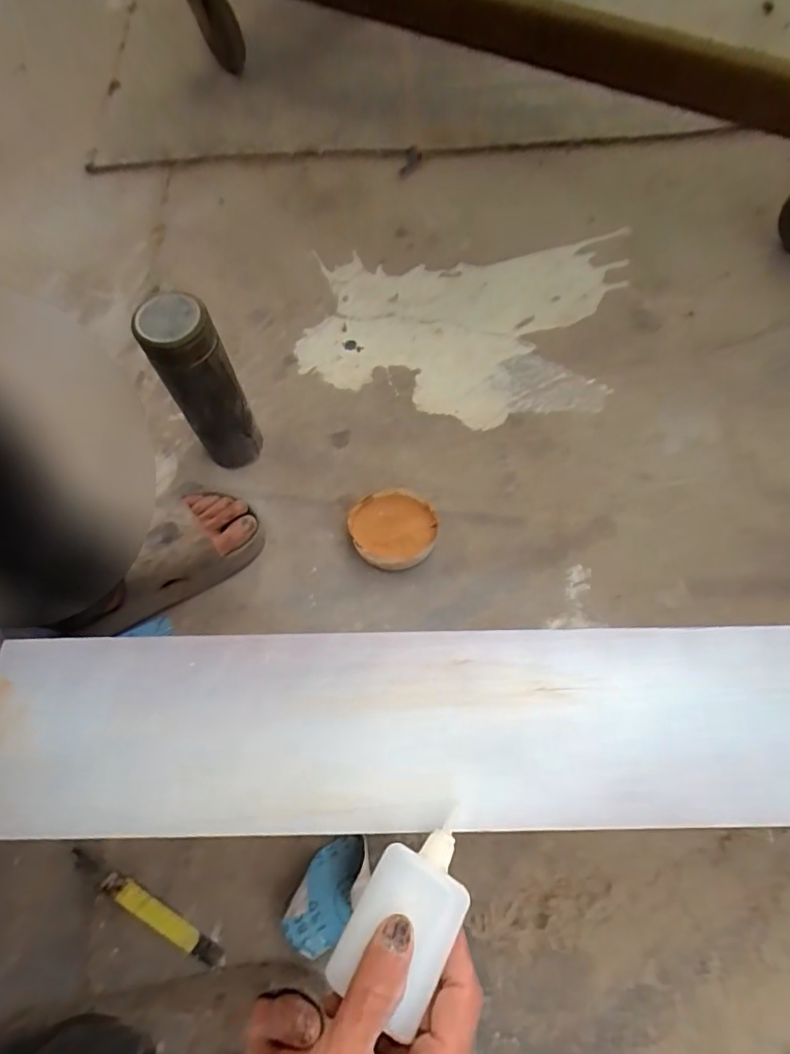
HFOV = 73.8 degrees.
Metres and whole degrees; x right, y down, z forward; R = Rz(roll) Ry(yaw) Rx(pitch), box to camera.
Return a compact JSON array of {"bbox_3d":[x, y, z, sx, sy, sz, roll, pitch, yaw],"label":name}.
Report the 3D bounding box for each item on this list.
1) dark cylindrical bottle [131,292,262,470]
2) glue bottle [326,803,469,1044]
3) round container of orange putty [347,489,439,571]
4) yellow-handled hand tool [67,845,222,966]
[{"bbox_3d":[-0.205,-0.145,0.583,0.070,0.214,0.074,-26,67,-9],"label":"dark cylindrical bottle"},{"bbox_3d":[0.010,0.204,0.284,0.051,0.029,0.094,28,70,14],"label":"glue bottle"},{"bbox_3d":[-0.001,0.003,0.606,0.097,0.035,0.094,-1,65,2],"label":"round container of orange putty"},{"bbox_3d":[-0.224,0.342,0.473,0.165,0.014,0.021,24,69,13],"label":"yellow-handled hand tool"}]

